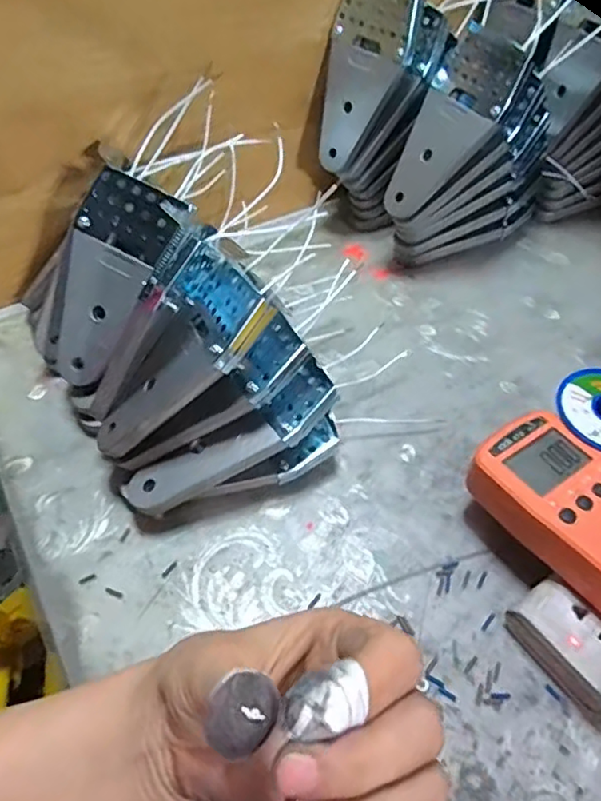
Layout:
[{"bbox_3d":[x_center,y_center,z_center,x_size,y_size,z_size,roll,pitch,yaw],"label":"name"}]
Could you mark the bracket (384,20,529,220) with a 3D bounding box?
[{"bbox_3d":[0.112,-0.206,0.445,0.068,0.138,0.014,44,27,29],"label":"bracket"}]

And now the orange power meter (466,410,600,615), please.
[{"bbox_3d":[0.157,0.063,0.316,0.066,0.031,0.125,-31,58,-24],"label":"orange power meter"}]

